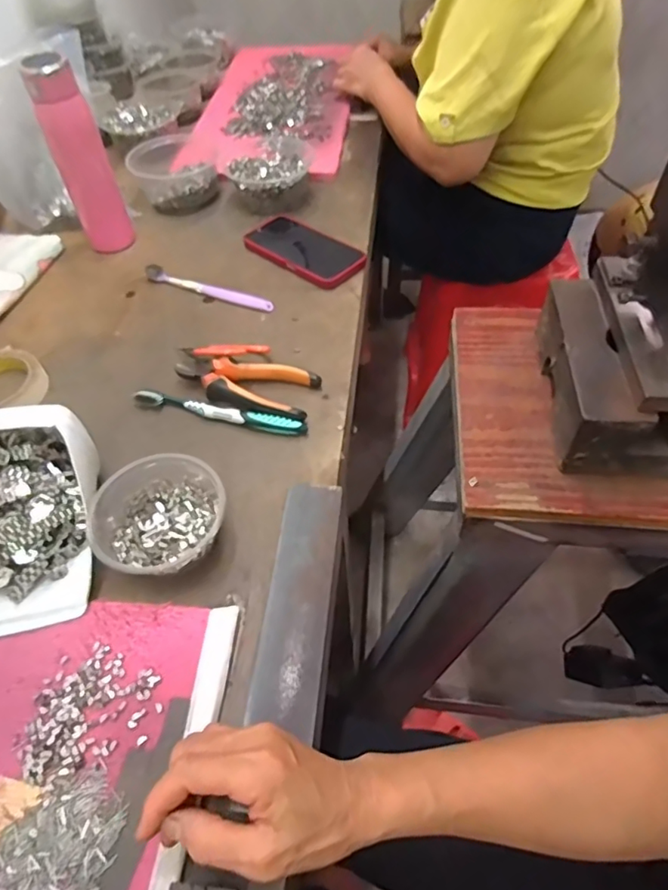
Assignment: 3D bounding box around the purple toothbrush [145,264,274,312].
[{"bbox_3d":[-0.159,-0.198,0.687,0.182,0.017,0.019,18,55,17],"label":"purple toothbrush"}]

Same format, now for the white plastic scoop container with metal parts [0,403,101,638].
[{"bbox_3d":[-0.276,0.056,0.434,0.156,0.074,0.171,-9,51,-3],"label":"white plastic scoop container with metal parts"}]

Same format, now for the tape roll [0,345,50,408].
[{"bbox_3d":[-0.353,-0.060,0.576,0.102,0.020,0.095,-2,51,2],"label":"tape roll"}]

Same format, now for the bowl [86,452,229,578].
[{"bbox_3d":[-0.148,0.057,0.451,0.111,0.047,0.102,-2,51,2],"label":"bowl"}]

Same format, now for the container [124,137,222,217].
[{"bbox_3d":[-0.243,-0.417,0.834,0.126,0.064,0.144,-11,52,-5],"label":"container"}]

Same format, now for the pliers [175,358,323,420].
[{"bbox_3d":[-0.094,-0.057,0.568,0.149,0.027,0.065,5,52,8],"label":"pliers"}]

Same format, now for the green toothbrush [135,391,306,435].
[{"bbox_3d":[-0.118,-0.031,0.554,0.183,0.017,0.017,11,53,12],"label":"green toothbrush"}]

